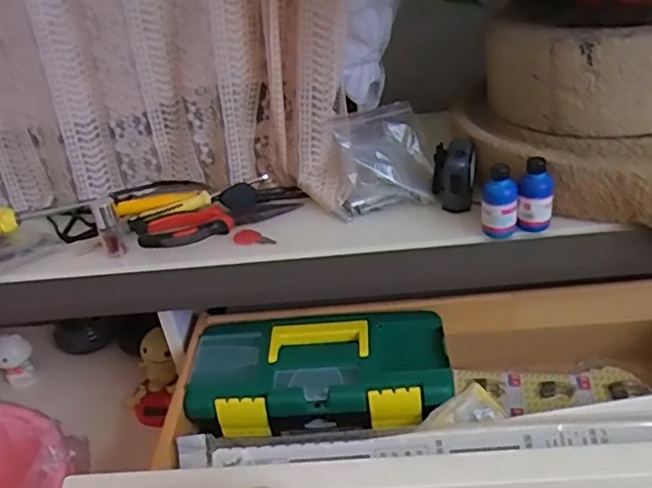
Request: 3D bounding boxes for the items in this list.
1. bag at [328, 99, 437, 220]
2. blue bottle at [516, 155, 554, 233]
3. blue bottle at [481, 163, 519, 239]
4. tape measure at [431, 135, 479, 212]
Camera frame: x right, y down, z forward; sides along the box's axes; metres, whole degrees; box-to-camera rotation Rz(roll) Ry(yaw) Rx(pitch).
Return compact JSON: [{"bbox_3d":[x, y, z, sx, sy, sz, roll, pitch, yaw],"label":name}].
[{"bbox_3d":[0.057,-0.086,0.599,0.090,0.075,0.105,-3,32,8],"label":"bag"},{"bbox_3d":[0.175,-0.040,0.509,0.027,0.060,0.024,6,34,21],"label":"blue bottle"},{"bbox_3d":[0.146,-0.035,0.511,0.028,0.059,0.023,0,32,12],"label":"blue bottle"},{"bbox_3d":[0.120,-0.063,0.565,0.037,0.056,0.048,3,33,17],"label":"tape measure"}]

